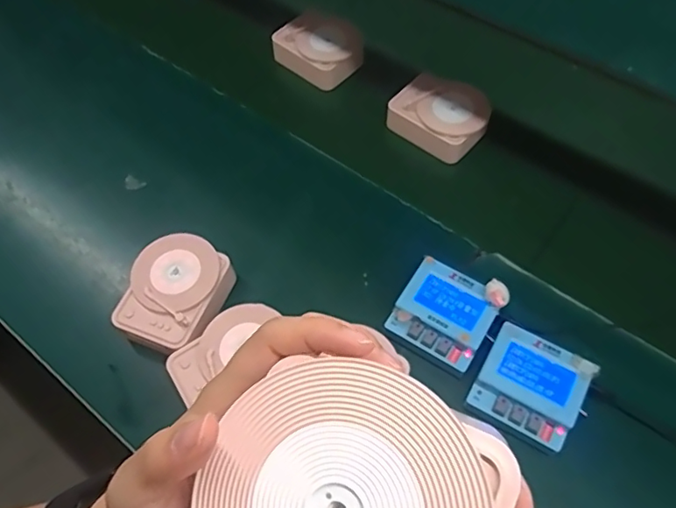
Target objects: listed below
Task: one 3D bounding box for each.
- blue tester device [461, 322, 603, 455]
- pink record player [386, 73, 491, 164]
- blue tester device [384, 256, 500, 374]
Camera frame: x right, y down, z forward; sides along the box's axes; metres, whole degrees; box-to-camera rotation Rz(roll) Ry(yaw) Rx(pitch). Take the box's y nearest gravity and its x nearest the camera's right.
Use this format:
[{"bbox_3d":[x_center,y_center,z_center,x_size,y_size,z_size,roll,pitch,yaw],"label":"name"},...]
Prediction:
[{"bbox_3d":[0.202,0.138,0.566,0.101,0.023,0.098,27,64,17],"label":"blue tester device"},{"bbox_3d":[0.143,-0.203,0.781,0.142,0.054,0.115,34,67,20],"label":"pink record player"},{"bbox_3d":[0.120,0.067,0.608,0.100,0.026,0.093,31,66,19],"label":"blue tester device"}]

